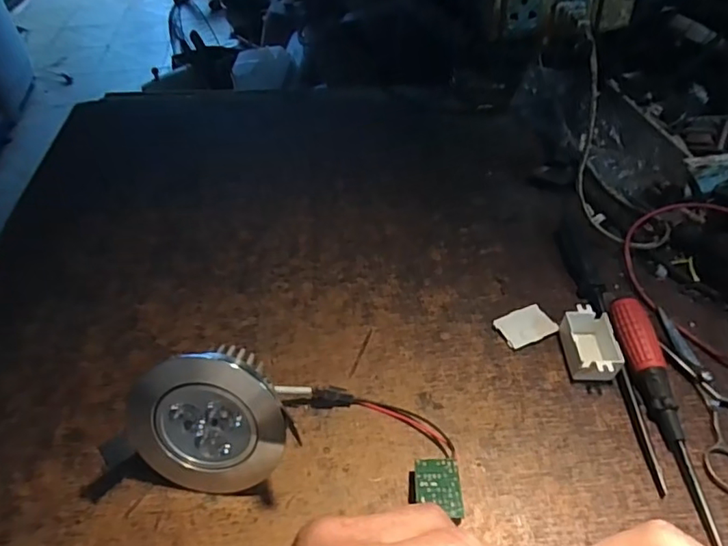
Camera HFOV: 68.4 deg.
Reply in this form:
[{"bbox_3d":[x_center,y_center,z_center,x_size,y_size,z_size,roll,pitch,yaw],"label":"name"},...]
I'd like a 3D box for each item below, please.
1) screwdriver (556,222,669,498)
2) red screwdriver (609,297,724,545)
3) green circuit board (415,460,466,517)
[{"bbox_3d":[0.164,0.039,0.363,0.017,0.018,0.211,0,46,1],"label":"screwdriver"},{"bbox_3d":[0.182,0.080,0.323,0.021,0.024,0.152,-3,46,-1],"label":"red screwdriver"},{"bbox_3d":[0.039,0.113,0.284,0.023,0.004,0.033,-3,34,3],"label":"green circuit board"}]

